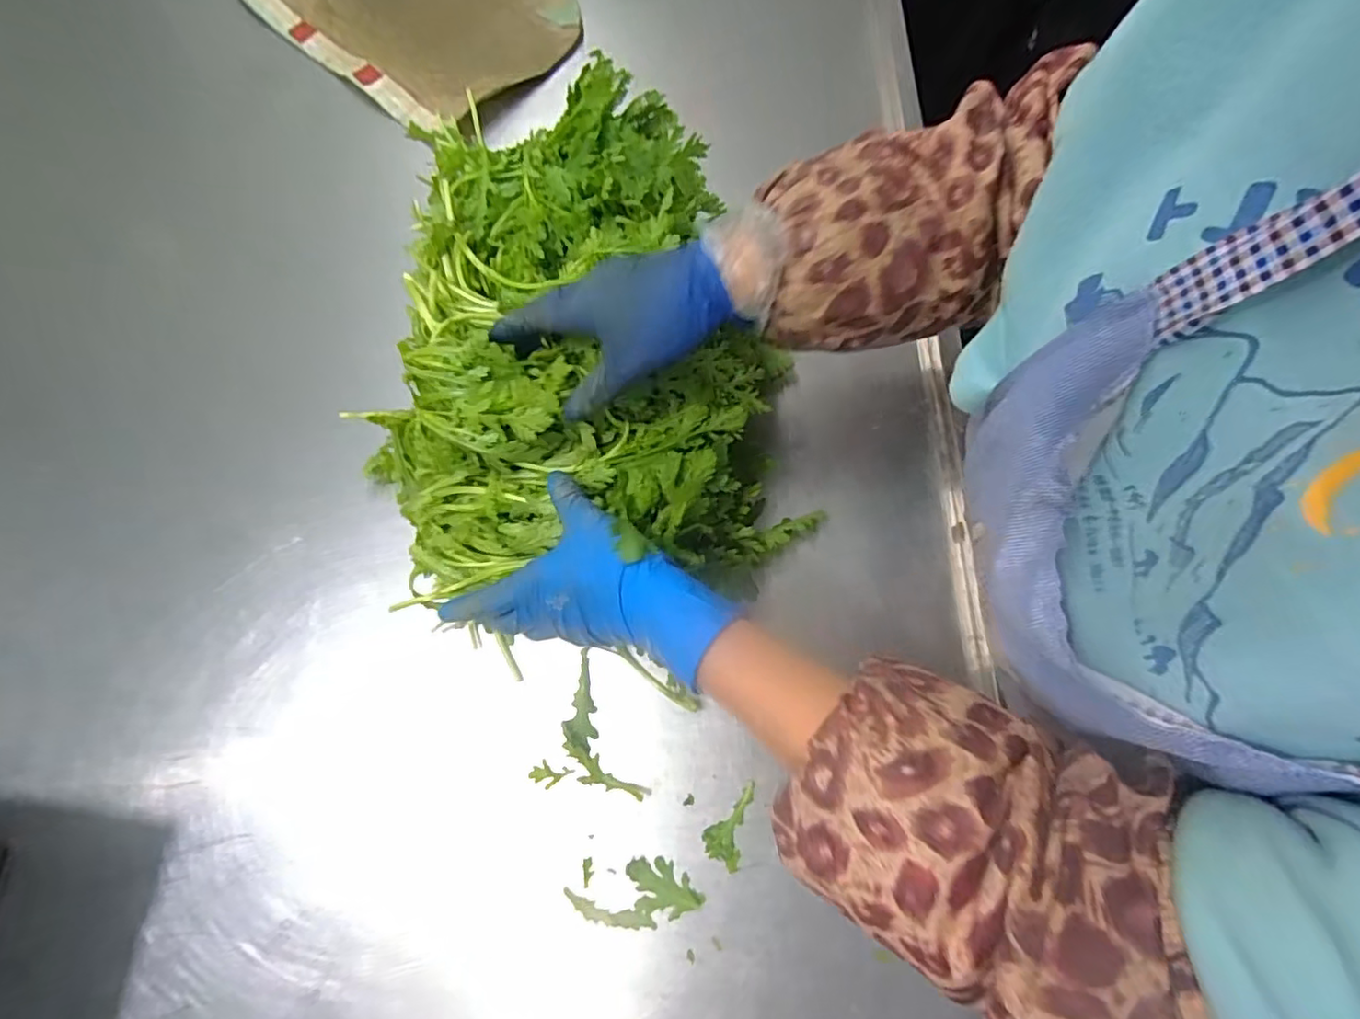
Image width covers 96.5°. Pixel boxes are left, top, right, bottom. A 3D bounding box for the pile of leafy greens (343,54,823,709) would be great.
[{"bbox_3d":[-0.077,-0.098,0.449,0.286,0.138,0.413,-19,75,-5],"label":"pile of leafy greens"}]

